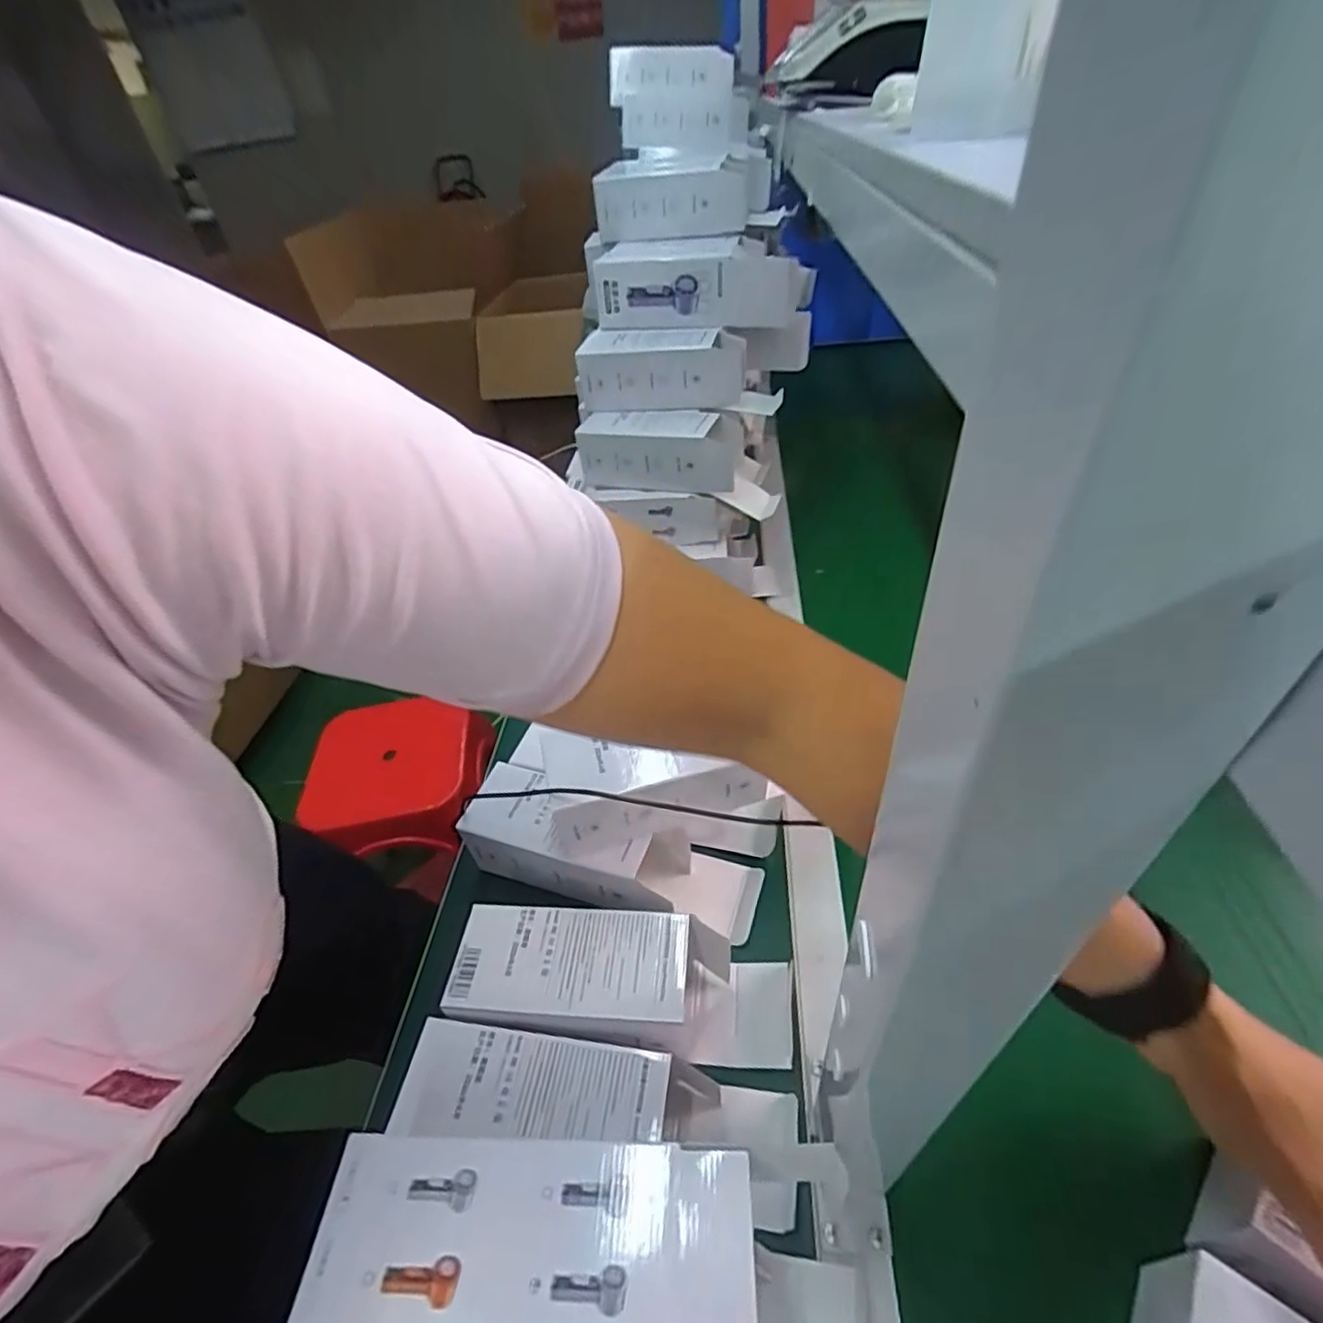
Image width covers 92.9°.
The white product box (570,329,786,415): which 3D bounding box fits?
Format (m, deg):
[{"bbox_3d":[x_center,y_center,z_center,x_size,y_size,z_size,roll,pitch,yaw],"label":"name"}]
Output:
[{"bbox_3d":[0.018,-0.353,0.772,0.232,0.086,0.097,8,44,16],"label":"white product box"}]

